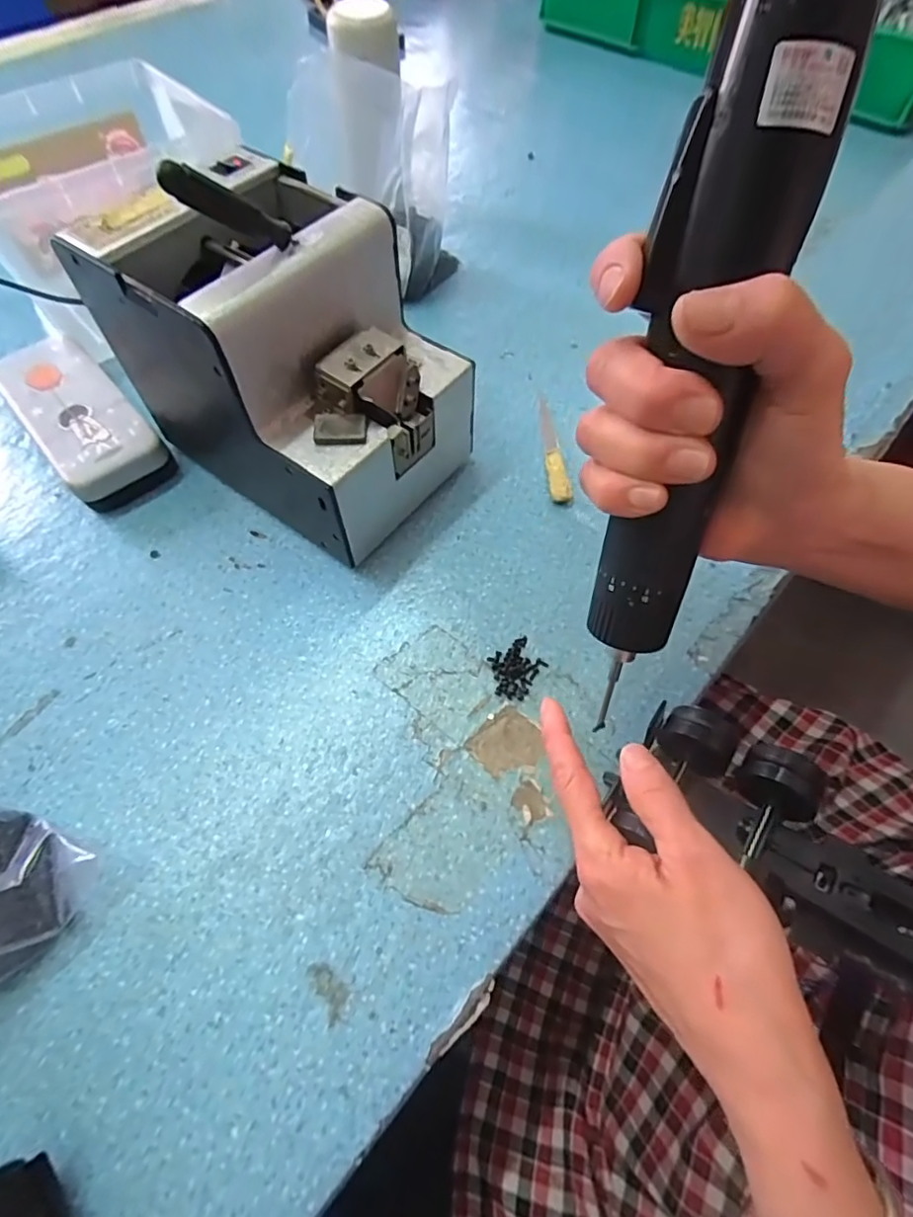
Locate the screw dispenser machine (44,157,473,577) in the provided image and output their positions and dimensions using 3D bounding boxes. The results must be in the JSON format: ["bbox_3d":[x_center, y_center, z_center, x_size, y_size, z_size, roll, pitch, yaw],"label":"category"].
[{"bbox_3d":[-0.095,-0.145,0.325,0.174,0.168,0.136,35,66,17],"label":"screw dispenser machine"}]

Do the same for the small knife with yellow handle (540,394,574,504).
[{"bbox_3d":[0.069,-0.119,0.408,0.014,0.004,0.108,-4,61,-3],"label":"small knife with yellow handle"}]

